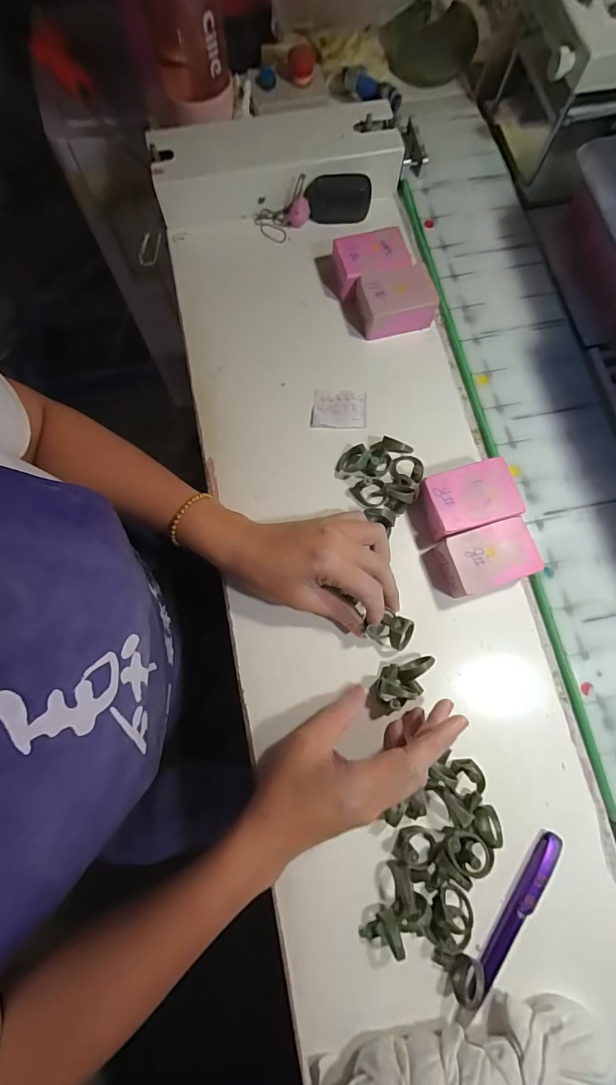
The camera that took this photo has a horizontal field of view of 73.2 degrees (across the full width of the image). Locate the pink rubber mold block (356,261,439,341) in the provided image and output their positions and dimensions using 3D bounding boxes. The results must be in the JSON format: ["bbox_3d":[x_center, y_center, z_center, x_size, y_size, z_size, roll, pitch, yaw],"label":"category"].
[{"bbox_3d":[0.084,-0.235,0.403,0.066,0.035,0.047,-13,77,-3],"label":"pink rubber mold block"}]

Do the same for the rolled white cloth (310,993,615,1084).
[{"bbox_3d":[0.099,0.349,0.263,0.193,0.045,0.067,-6,77,-1],"label":"rolled white cloth"}]

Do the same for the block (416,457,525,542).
[{"bbox_3d":[0.137,-0.036,0.357,0.074,0.028,0.052,-15,77,-3],"label":"block"}]

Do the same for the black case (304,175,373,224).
[{"bbox_3d":[0.032,-0.365,0.440,0.066,0.014,0.042,-2,115,-2],"label":"black case"}]

